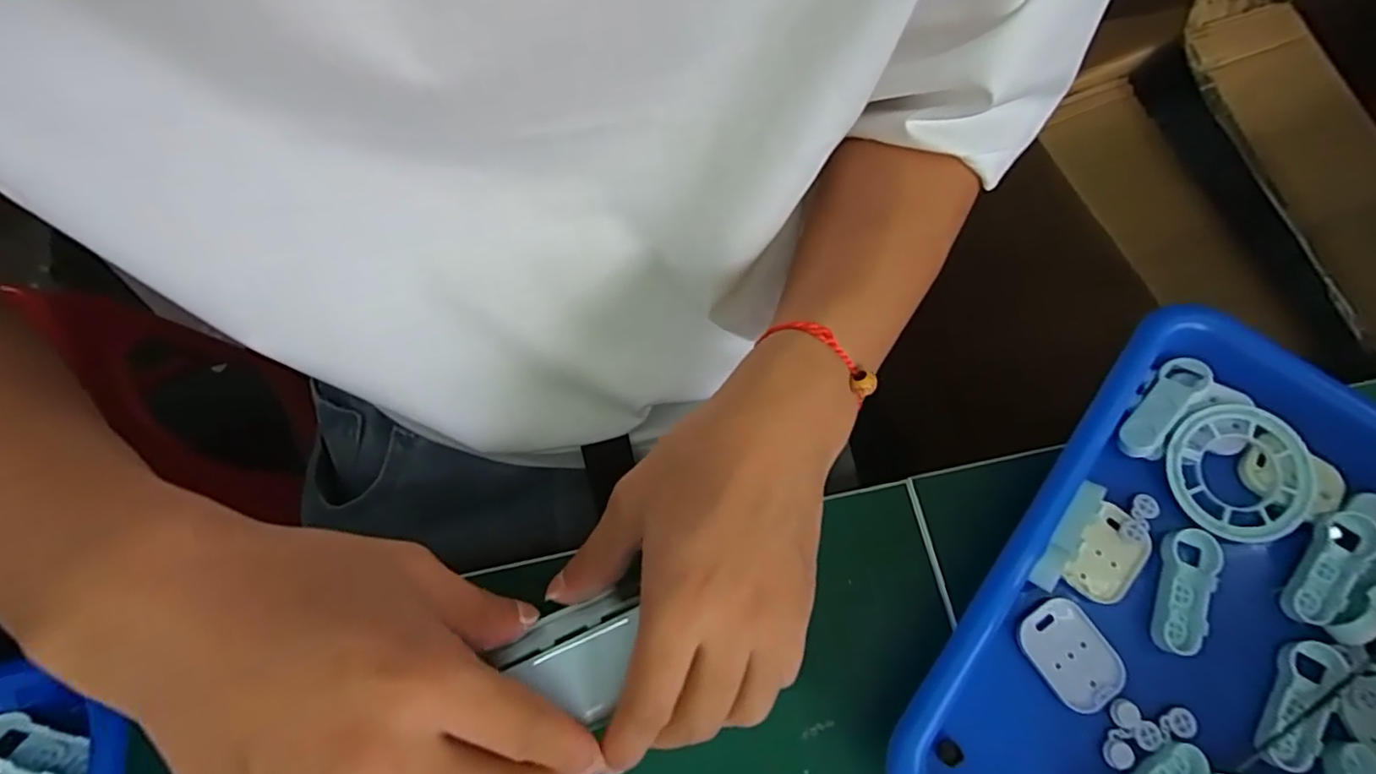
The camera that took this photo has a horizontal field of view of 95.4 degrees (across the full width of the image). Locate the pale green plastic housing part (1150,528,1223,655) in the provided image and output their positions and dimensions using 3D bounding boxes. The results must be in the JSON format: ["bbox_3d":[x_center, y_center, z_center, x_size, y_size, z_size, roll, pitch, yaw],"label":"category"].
[{"bbox_3d":[0.200,0.082,0.253,0.018,0.008,0.050,24,73,7],"label":"pale green plastic housing part"}]

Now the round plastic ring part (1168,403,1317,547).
[{"bbox_3d":[0.235,0.035,0.264,0.053,0.011,0.057,0,72,-1],"label":"round plastic ring part"}]

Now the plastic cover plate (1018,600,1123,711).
[{"bbox_3d":[0.153,0.106,0.249,0.029,0.006,0.039,-32,75,-10],"label":"plastic cover plate"}]

